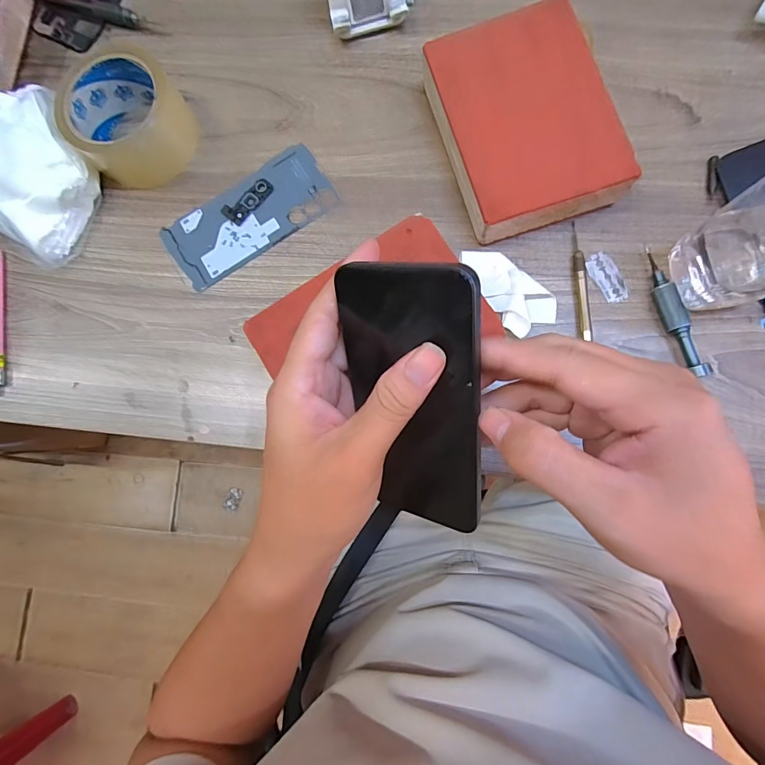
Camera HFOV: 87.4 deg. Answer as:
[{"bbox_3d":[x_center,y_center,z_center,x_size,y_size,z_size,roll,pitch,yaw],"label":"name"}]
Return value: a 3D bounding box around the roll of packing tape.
[{"bbox_3d":[-0.219,-0.230,0.350,0.095,0.049,0.094,-1,83,6],"label":"roll of packing tape"}]

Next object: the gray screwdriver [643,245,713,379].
[{"bbox_3d":[0.217,-0.053,0.299,0.013,0.015,0.101,-15,82,4],"label":"gray screwdriver"}]

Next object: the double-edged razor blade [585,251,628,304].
[{"bbox_3d":[0.178,-0.083,0.313,0.019,0.004,0.041,-27,81,2],"label":"double-edged razor blade"}]

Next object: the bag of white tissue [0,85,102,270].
[{"bbox_3d":[-0.326,-0.195,0.357,0.146,0.051,0.132,29,87,9],"label":"bag of white tissue"}]

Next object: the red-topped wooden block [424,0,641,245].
[{"bbox_3d":[0.107,-0.203,0.319,0.122,0.038,0.162,-16,82,4],"label":"red-topped wooden block"}]

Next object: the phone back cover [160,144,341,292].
[{"bbox_3d":[-0.117,-0.145,0.352,0.151,0.004,0.067,-32,81,1],"label":"phone back cover"}]

